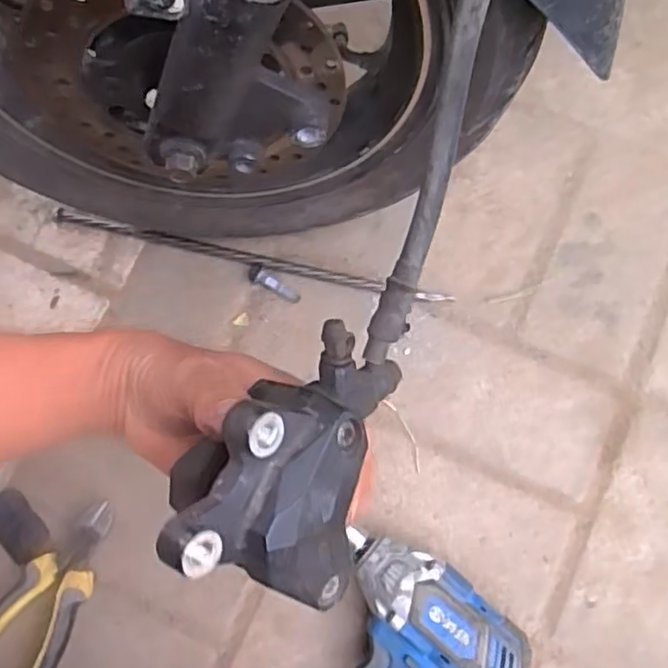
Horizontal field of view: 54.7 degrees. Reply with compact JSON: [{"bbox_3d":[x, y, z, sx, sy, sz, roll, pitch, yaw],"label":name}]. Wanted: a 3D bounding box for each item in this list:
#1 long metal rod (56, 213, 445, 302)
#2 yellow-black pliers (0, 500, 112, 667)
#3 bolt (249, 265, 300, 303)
[{"bbox_3d":[-0.068,-0.062,0.527,0.329,0.010,0.012,13,77,4],"label":"long metal rod"},{"bbox_3d":[-0.207,0.198,0.473,0.059,0.017,0.153,32,79,9],"label":"yellow-black pliers"},{"bbox_3d":[-0.048,-0.040,0.523,0.047,0.008,0.013,30,79,8],"label":"bolt"}]

